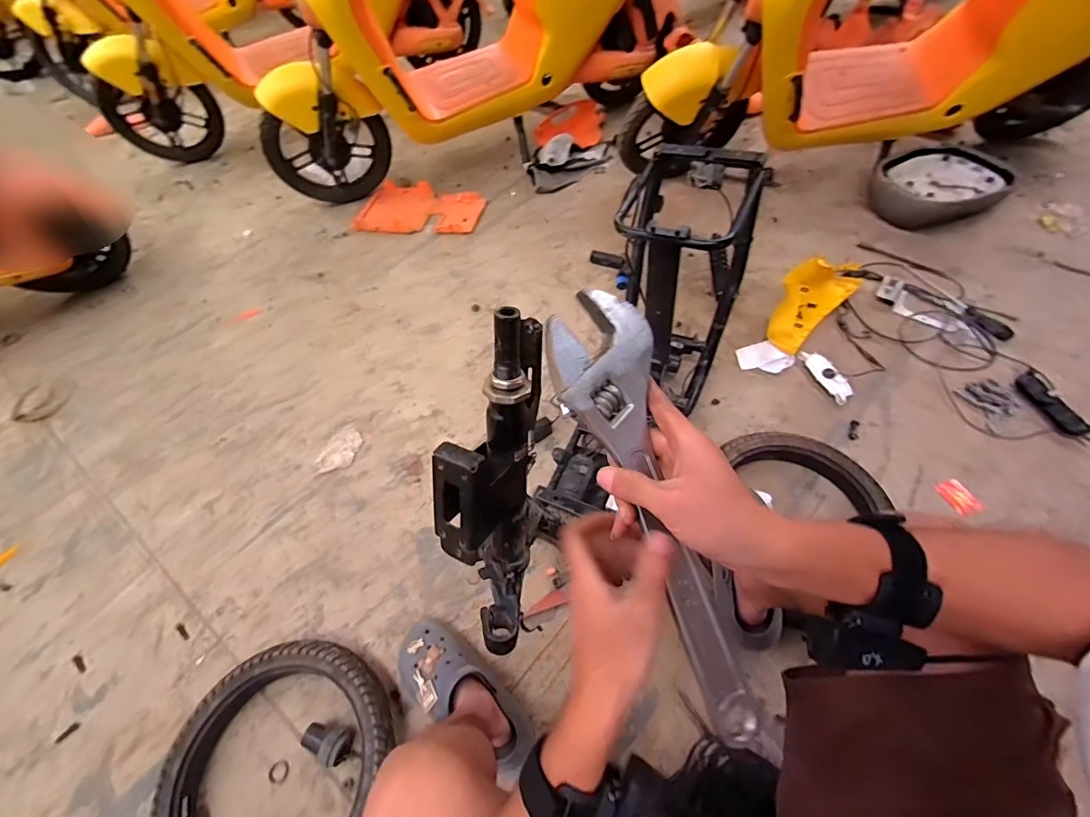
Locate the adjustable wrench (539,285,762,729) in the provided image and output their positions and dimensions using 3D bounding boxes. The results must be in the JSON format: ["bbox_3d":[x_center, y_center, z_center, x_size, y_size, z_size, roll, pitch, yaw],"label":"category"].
[{"bbox_3d":[0.090,0.080,0.356,0.082,0.019,0.345,-22,92,-10],"label":"adjustable wrench"}]

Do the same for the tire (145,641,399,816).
[{"bbox_3d":[-0.412,0.558,0.733,0.356,0.072,0.351,7,57,9],"label":"tire"}]

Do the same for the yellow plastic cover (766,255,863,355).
[{"bbox_3d":[0.657,-0.280,1.168,0.314,0.131,0.124,-40,62,-20],"label":"yellow plastic cover"}]

